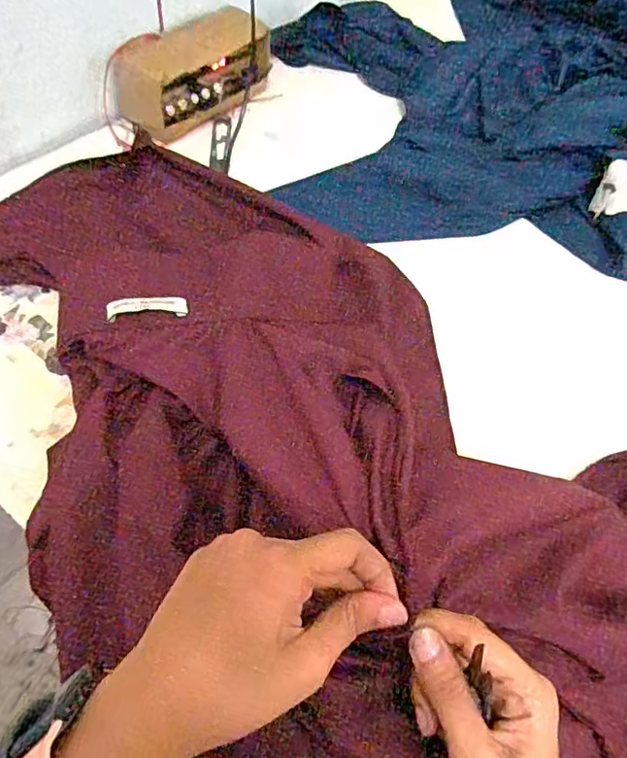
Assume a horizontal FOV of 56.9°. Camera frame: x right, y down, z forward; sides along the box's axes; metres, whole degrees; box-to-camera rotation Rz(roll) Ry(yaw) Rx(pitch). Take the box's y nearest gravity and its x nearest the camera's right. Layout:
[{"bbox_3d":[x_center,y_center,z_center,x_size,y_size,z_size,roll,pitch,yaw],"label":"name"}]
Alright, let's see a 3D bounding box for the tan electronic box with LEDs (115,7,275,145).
[{"bbox_3d":[-0.138,-0.358,0.673,0.083,0.078,0.198,37,62,17],"label":"tan electronic box with LEDs"}]

